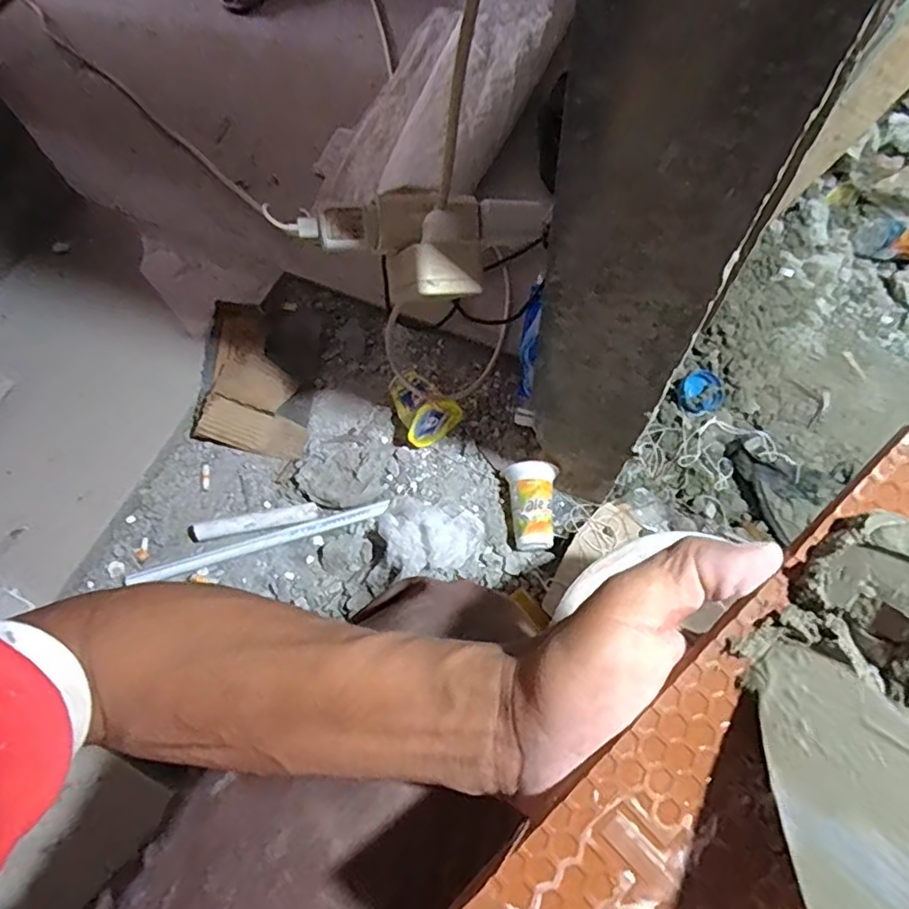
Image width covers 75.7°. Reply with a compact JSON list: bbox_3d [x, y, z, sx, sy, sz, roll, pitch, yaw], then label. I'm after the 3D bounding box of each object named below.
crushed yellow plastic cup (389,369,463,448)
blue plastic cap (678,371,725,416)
[{"bbox_3d":[-0.043,-0.065,0.740,0.069,0.056,0.086,-31,68,-10],"label":"crushed yellow plastic cup"},{"bbox_3d":[0.346,-0.086,0.818,0.073,0.012,0.055,-41,70,-14],"label":"blue plastic cap"}]

